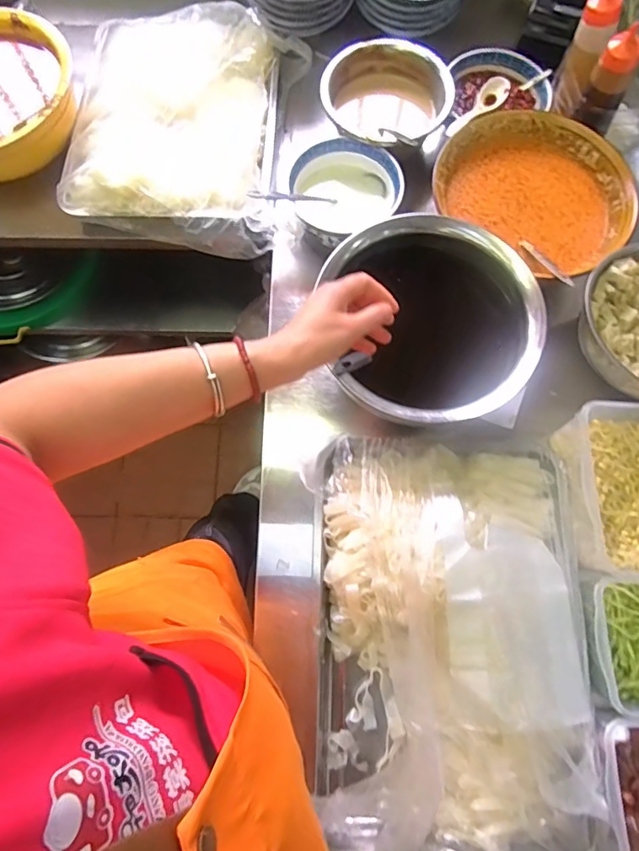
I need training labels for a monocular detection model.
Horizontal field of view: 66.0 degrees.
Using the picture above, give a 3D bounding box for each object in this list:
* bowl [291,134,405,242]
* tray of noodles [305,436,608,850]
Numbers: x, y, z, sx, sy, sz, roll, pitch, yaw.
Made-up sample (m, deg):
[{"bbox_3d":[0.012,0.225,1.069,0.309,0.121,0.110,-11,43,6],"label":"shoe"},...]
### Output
[{"bbox_3d":[0.036,-0.380,0.790,0.165,0.058,0.157,0,74,0],"label":"bowl"},{"bbox_3d":[0.163,0.250,0.603,0.327,0.101,0.471,-3,74,-1],"label":"tray of noodles"}]

